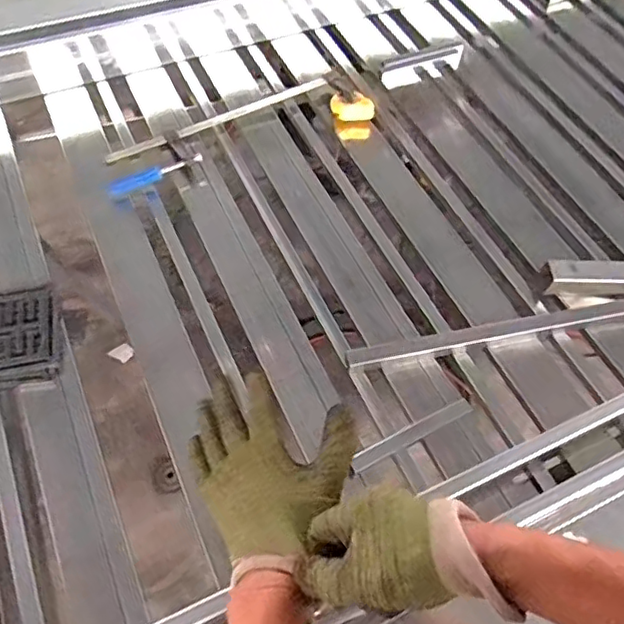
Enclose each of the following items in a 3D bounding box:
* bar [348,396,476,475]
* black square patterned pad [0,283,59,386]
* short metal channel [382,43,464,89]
[{"bbox_3d":[0.136,0.166,0.801,0.191,0.019,0.025,-25,61,-17],"label":"bar"},{"bbox_3d":[-0.446,0.036,0.857,0.146,0.029,0.163,-10,58,-9],"label":"black square patterned pad"},{"bbox_3d":[0.238,-0.528,1.251,0.200,0.014,0.080,-22,60,-15],"label":"short metal channel"}]

